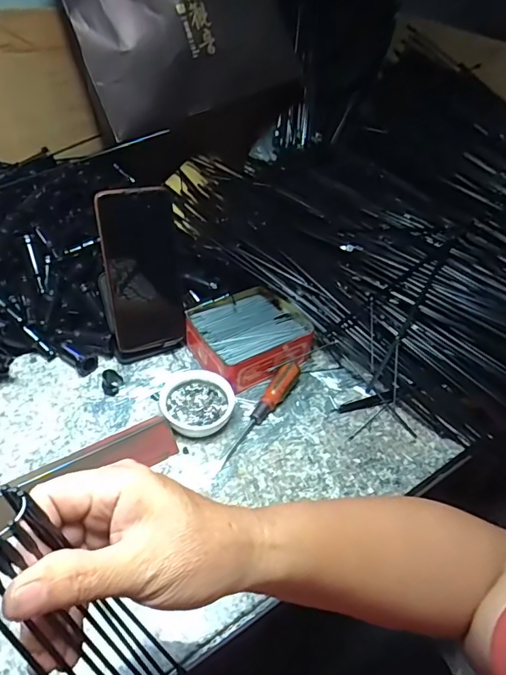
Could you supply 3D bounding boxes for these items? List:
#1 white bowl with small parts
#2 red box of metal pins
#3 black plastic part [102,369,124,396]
[{"bbox_3d":[-0.057,0.066,0.486,0.068,0.024,0.070,3,44,-3],"label":"white bowl with small parts"},{"bbox_3d":[-0.010,-0.004,0.549,0.123,0.045,0.119,-27,53,-29],"label":"red box of metal pins"},{"bbox_3d":[-0.147,0.047,0.501,0.021,0.022,0.018,-10,46,-16],"label":"black plastic part"}]

